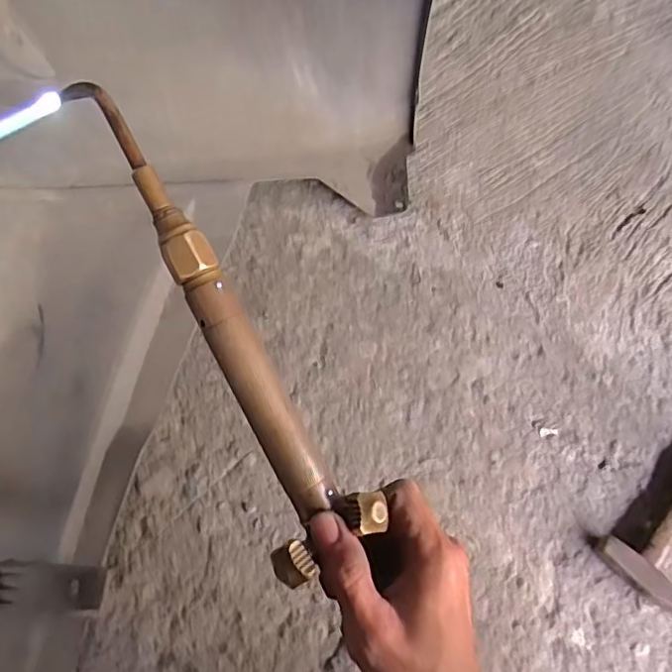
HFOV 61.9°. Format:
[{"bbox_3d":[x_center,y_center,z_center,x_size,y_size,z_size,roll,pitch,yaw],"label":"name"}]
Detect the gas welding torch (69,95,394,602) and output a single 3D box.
[{"bbox_3d":[-0.071,-0.003,0.317,0.059,0.029,0.322,-30,89,-15],"label":"gas welding torch"}]

